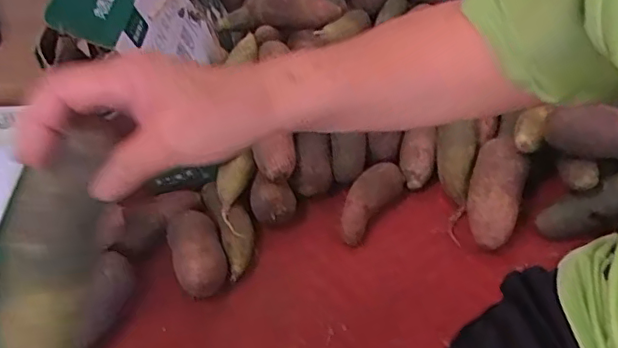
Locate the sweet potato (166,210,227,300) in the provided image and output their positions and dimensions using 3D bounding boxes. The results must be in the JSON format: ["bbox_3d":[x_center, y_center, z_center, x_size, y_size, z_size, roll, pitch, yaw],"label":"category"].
[{"bbox_3d":[-0.152,0.111,0.797,0.068,0.072,0.108,-19,48,-11],"label":"sweet potato"}]

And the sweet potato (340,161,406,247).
[{"bbox_3d":[0.086,0.044,0.854,0.055,0.053,0.143,28,56,28],"label":"sweet potato"}]

